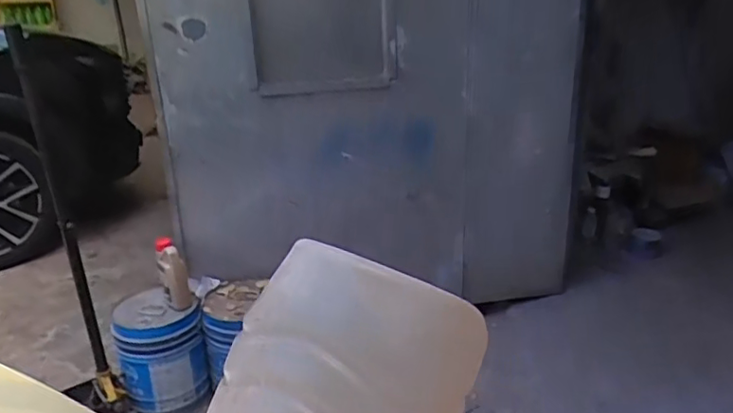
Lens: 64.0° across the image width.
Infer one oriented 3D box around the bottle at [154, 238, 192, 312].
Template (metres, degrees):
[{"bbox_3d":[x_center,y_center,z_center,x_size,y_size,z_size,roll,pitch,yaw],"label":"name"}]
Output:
[{"bbox_3d":[-0.581,0.197,1.767,0.085,0.207,0.090,-7,21,-16],"label":"bottle"}]

